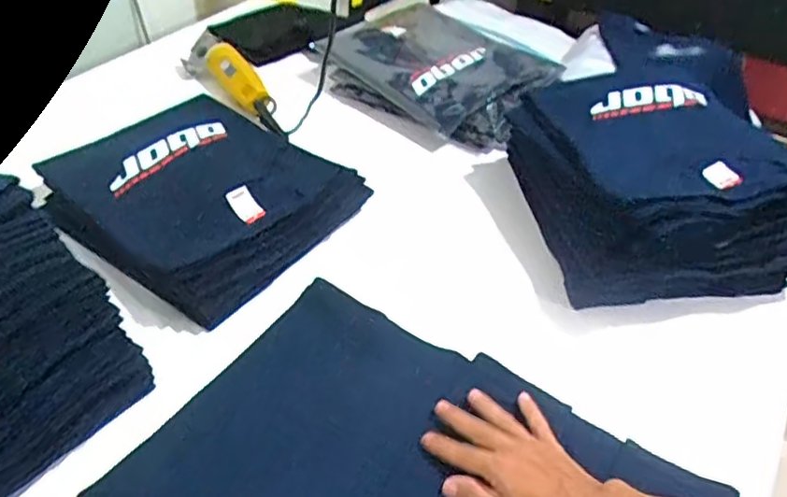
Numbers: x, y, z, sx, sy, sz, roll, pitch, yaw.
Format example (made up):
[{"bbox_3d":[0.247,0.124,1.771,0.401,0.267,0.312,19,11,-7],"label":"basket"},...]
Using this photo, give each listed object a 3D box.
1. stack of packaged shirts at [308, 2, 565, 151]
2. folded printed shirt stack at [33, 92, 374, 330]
[{"bbox_3d":[0.076,-0.332,1.125,0.390,0.072,0.317,25,47,22],"label":"stack of packaged shirts"},{"bbox_3d":[-0.264,-0.082,0.868,0.349,0.078,0.304,29,48,25],"label":"folded printed shirt stack"}]

